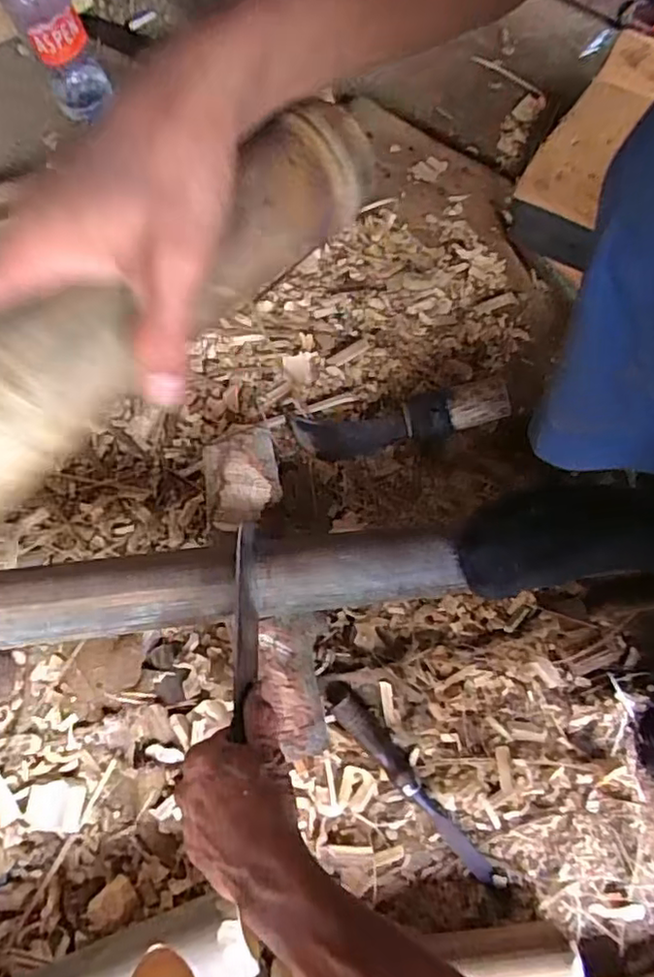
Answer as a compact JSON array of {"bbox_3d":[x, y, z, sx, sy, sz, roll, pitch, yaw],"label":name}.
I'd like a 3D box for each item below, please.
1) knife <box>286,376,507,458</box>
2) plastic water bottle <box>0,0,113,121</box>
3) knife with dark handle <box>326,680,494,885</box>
[{"bbox_3d":[0.079,-0.072,0.673,0.226,0.033,0.048,-12,75,14],"label":"knife"},{"bbox_3d":[-0.313,-0.527,0.704,0.076,0.226,0.072,-19,77,-5],"label":"plastic water bottle"},{"bbox_3d":[0.076,0.281,0.595,0.024,0.022,0.226,-39,79,-9],"label":"knife with dark handle"}]

